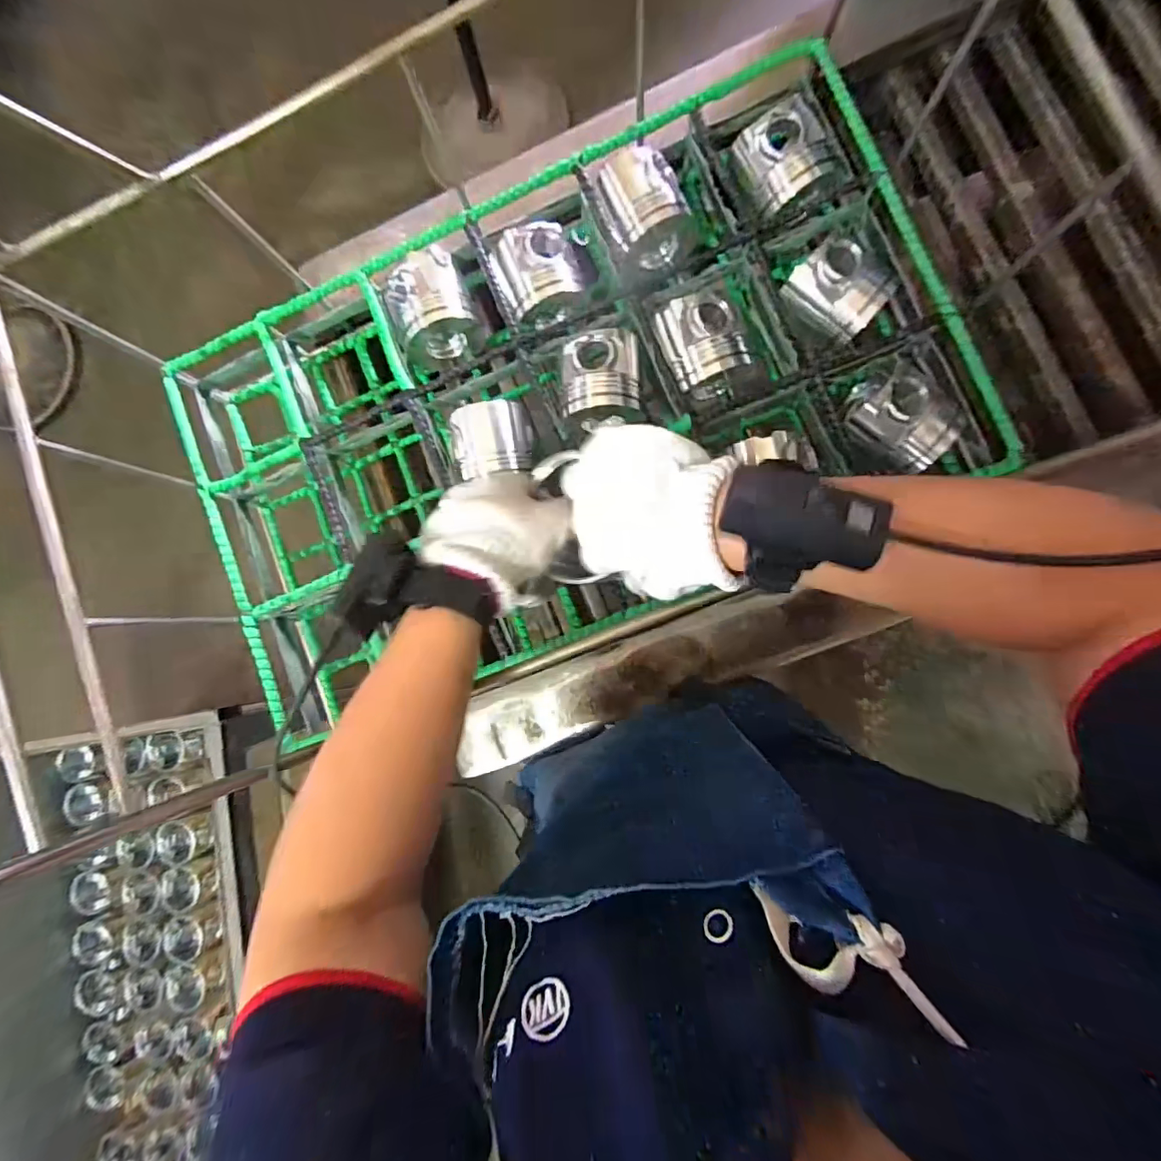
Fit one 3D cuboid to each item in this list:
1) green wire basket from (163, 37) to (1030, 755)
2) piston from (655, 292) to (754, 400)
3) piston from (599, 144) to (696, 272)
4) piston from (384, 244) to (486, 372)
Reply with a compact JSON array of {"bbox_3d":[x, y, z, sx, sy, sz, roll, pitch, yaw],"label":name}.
[{"bbox_3d":[-0.037,-0.191,0.579,0.797,0.137,0.457,-21,85,4],"label":"green wire basket"},{"bbox_3d":[0.133,-0.248,0.553,0.098,0.092,0.089,-20,86,4],"label":"piston"},{"bbox_3d":[0.077,-0.402,0.560,0.097,0.085,0.099,-23,85,4],"label":"piston"},{"bbox_3d":[-0.170,-0.315,0.604,0.086,0.097,0.110,-24,85,3],"label":"piston"}]

